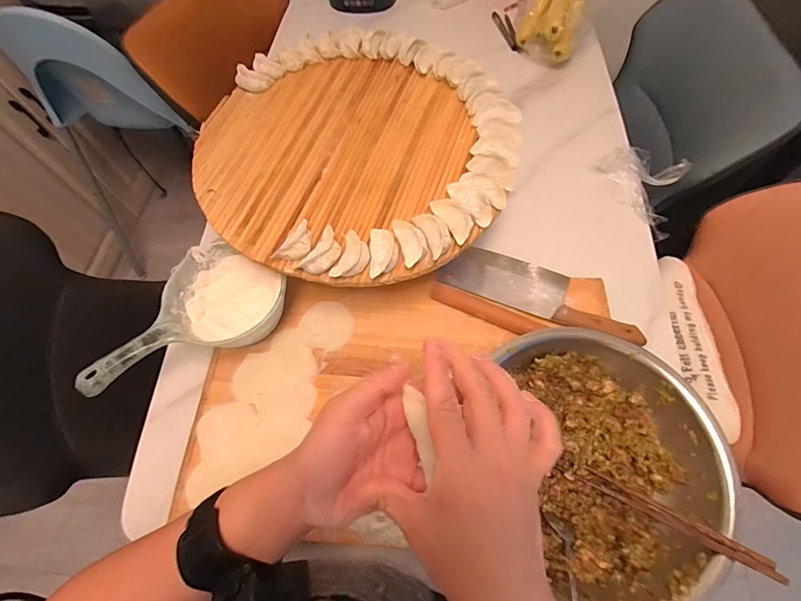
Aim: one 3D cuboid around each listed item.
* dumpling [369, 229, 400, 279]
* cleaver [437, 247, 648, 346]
[{"bbox_3d":[-0.020,-0.060,0.476,0.035,0.021,0.064,-1,64,1],"label":"dumpling"},{"bbox_3d":[0.217,-0.019,0.603,0.297,0.031,0.090,20,66,11],"label":"cleaver"}]

